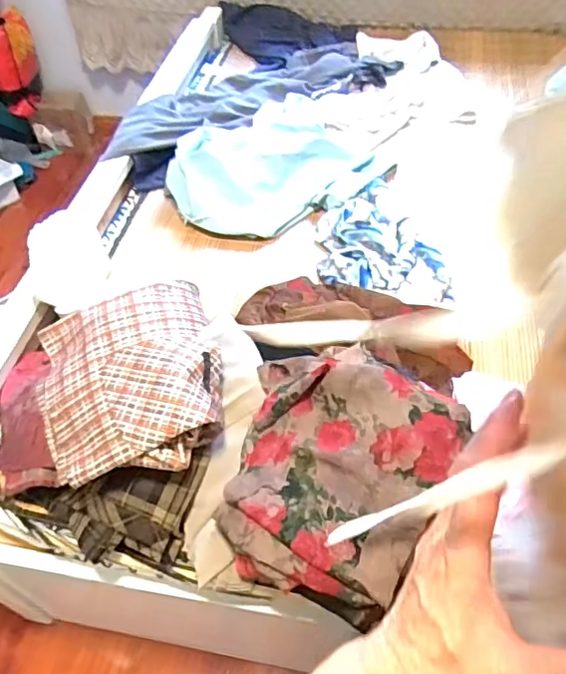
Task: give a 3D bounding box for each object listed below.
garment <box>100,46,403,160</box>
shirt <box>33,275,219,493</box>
[{"bbox_3d":[-0.071,-0.557,1.293,0.745,0.059,0.245,-28,53,-19],"label":"garment"},{"bbox_3d":[-0.199,0.048,0.733,0.233,0.065,0.272,-16,50,-10],"label":"shirt"}]

